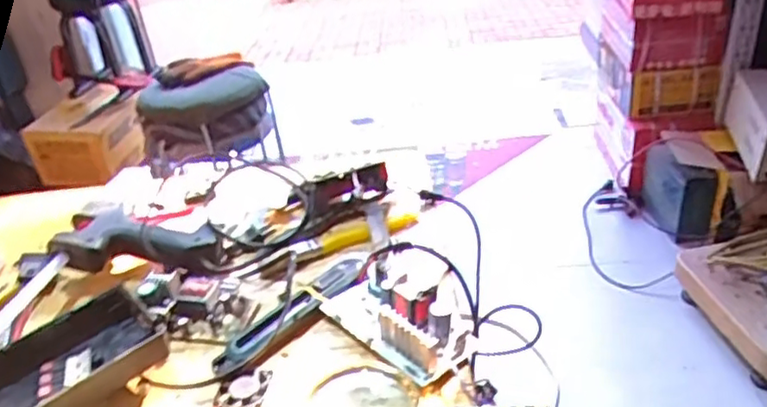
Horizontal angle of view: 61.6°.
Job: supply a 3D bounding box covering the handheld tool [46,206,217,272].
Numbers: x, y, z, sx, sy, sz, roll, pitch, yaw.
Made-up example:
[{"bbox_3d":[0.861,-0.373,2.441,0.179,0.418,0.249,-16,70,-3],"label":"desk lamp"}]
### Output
[{"bbox_3d":[-0.232,0.037,0.616,0.153,0.032,0.063,2,34,10],"label":"handheld tool"}]

